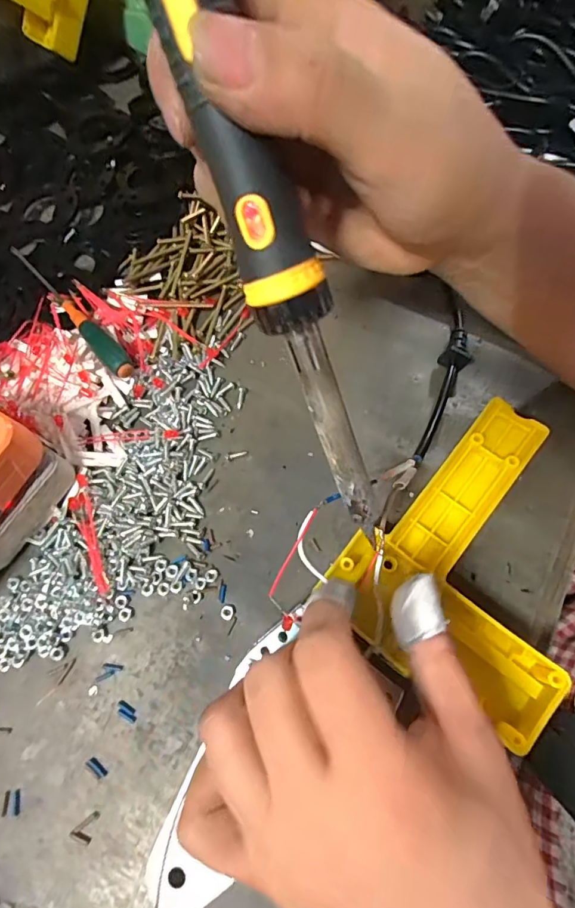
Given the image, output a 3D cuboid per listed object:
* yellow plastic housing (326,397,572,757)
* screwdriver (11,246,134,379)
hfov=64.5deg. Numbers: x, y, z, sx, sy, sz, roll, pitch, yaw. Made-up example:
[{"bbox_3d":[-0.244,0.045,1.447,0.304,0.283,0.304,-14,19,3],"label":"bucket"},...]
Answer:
[{"bbox_3d":[0.105,0.056,0.237,0.117,0.035,0.134,38,74,15],"label":"yellow plastic housing"},{"bbox_3d":[-0.155,-0.101,0.321,0.015,0.012,0.148,-42,73,-14],"label":"screwdriver"}]

